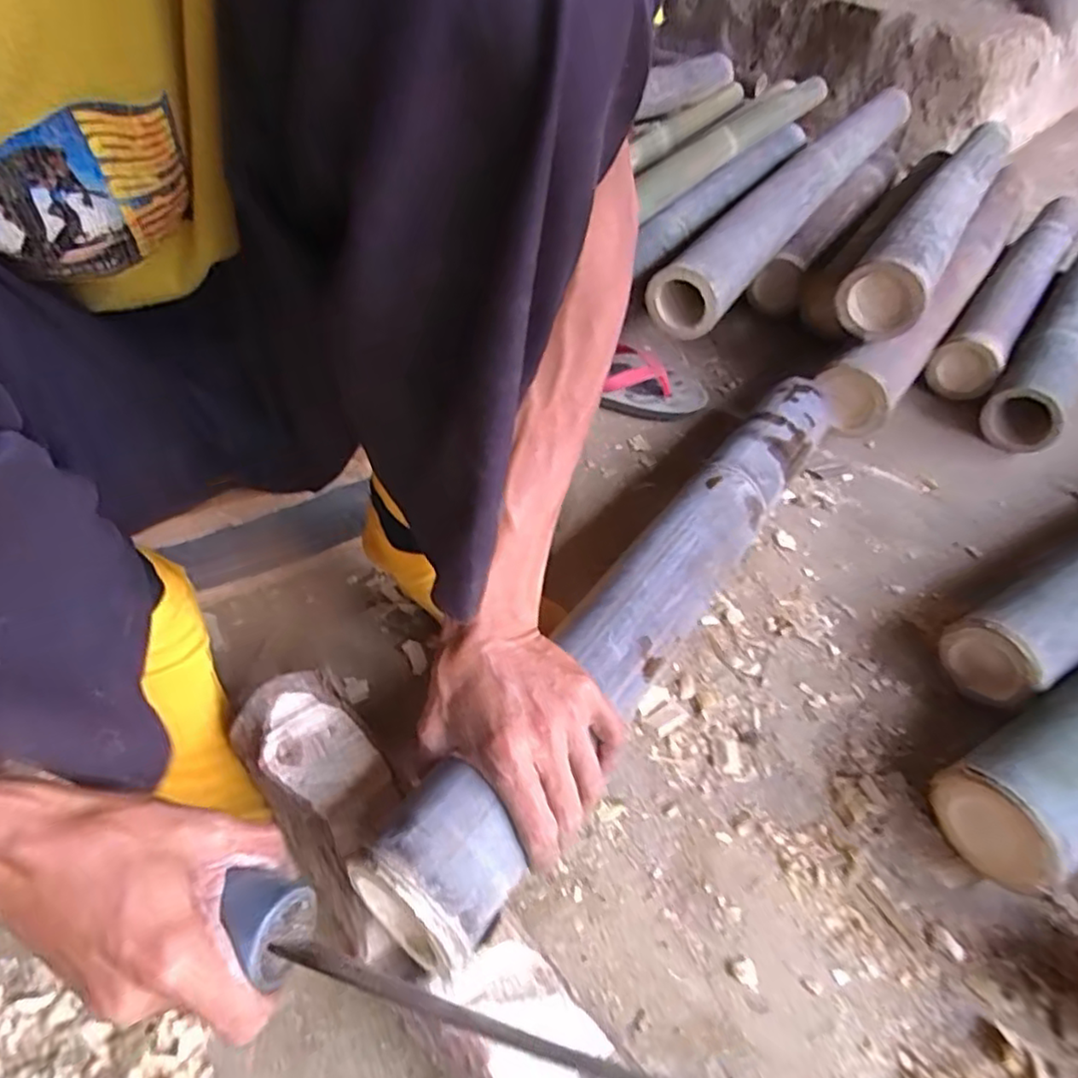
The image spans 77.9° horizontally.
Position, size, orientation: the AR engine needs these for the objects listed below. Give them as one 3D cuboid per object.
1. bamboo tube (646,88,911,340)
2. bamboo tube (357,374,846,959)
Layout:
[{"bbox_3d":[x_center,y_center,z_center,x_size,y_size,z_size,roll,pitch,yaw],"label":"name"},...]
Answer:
[{"bbox_3d":[0.389,-0.518,0.963,0.077,0.066,0.887,25,50,21],"label":"bamboo tube"},{"bbox_3d":[0.099,0.027,0.496,0.068,0.062,0.583,27,47,22],"label":"bamboo tube"}]

